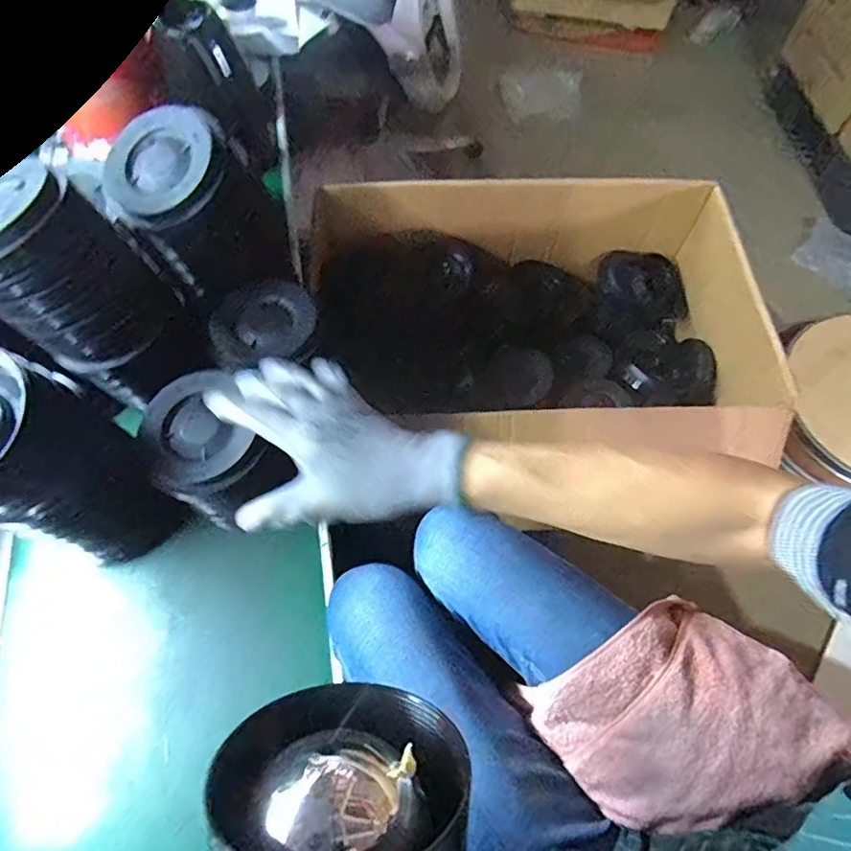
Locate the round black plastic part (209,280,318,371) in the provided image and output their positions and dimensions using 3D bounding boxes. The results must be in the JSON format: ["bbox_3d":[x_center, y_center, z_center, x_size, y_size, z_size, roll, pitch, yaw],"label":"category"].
[{"bbox_3d":[-0.167,-0.110,0.564,0.104,0.016,0.108,0,65,0],"label":"round black plastic part"}]

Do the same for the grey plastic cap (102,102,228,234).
[{"bbox_3d":[-0.250,-0.249,0.515,0.104,0.021,0.117,37,94,4],"label":"grey plastic cap"}]

